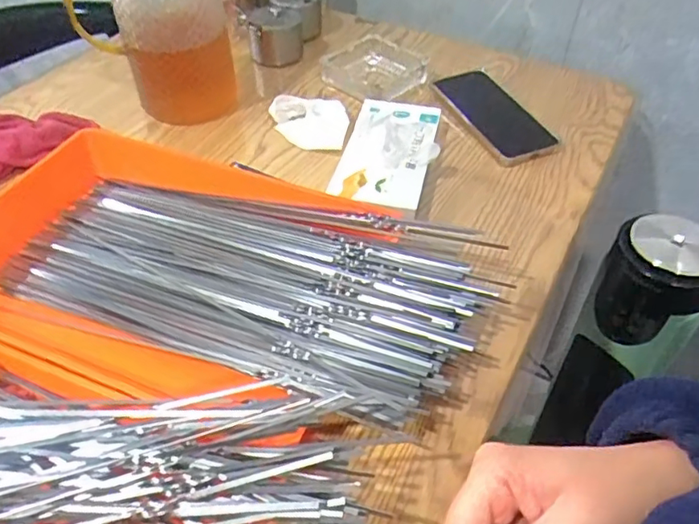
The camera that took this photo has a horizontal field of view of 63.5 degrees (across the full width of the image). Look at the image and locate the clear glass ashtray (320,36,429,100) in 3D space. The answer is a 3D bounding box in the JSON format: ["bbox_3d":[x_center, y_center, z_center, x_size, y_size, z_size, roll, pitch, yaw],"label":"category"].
[{"bbox_3d":[0.031,-0.243,0.708,0.116,0.029,0.106,-31,54,-27],"label":"clear glass ashtray"}]

